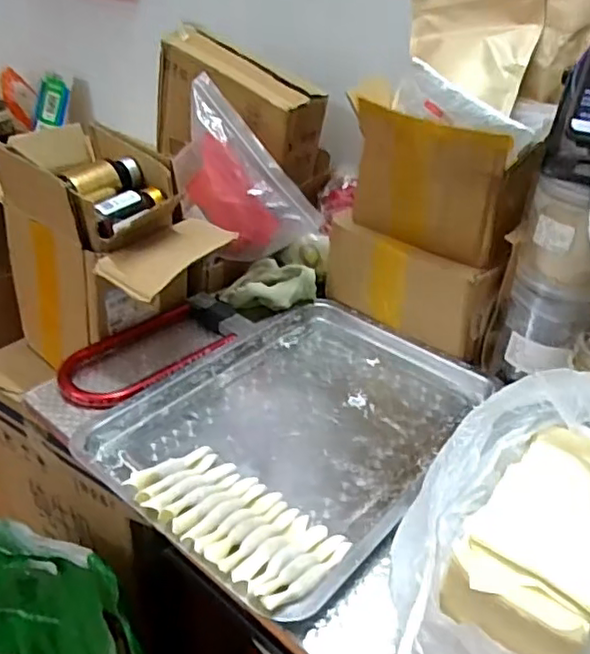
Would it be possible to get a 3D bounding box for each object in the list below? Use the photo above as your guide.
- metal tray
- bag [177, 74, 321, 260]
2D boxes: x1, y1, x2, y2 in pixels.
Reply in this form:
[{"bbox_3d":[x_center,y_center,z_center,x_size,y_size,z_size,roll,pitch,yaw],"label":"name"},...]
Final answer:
[{"bbox_3d":[0.013,0.089,0.631,0.289,0.039,0.386,27,40,31],"label":"metal tray"},{"bbox_3d":[-0.087,-0.170,0.791,0.224,0.163,0.071,48,35,3],"label":"bag"}]

